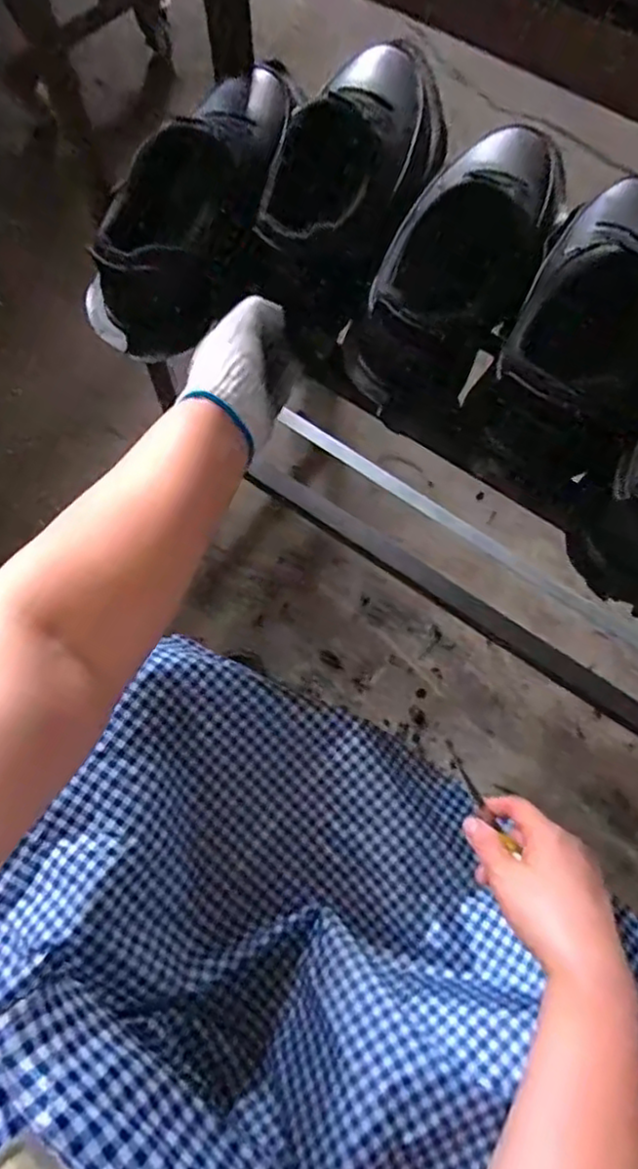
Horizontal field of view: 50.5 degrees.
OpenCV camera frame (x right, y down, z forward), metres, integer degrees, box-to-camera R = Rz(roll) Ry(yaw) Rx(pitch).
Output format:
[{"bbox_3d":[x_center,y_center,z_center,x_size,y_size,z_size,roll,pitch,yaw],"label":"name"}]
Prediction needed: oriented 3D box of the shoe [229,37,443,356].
[{"bbox_3d":[0.029,-0.365,0.556,0.111,0.091,0.312,23,63,9],"label":"shoe"}]

